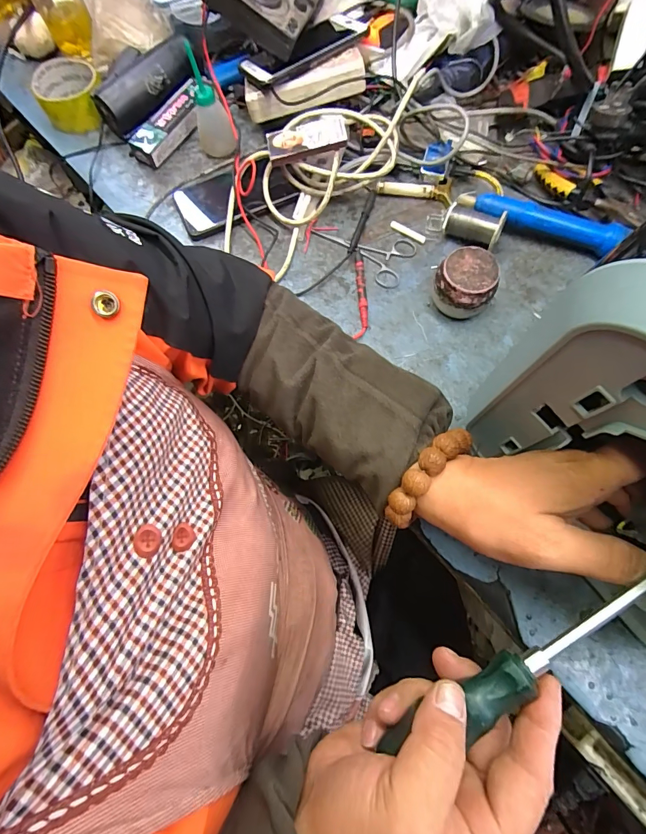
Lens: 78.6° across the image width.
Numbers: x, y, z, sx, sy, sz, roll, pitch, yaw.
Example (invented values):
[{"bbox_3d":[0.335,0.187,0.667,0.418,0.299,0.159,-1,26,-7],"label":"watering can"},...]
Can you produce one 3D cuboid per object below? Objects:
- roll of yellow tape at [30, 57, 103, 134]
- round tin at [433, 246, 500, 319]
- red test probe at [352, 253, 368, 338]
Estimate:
[{"bbox_3d":[-0.343,-0.438,0.543,0.085,0.043,0.098,-22,72,-5],"label":"roll of yellow tape"},{"bbox_3d":[0.148,-0.136,0.420,0.059,0.056,0.061,-1,72,2],"label":"round tin"},{"bbox_3d":[0.044,-0.142,0.450,0.013,0.010,0.108,1,72,2],"label":"red test probe"}]

